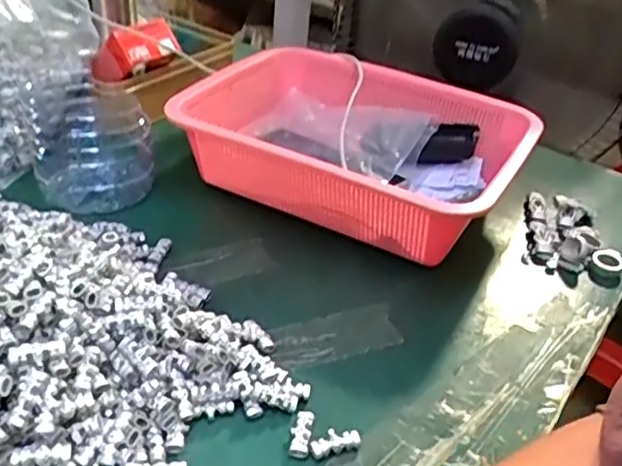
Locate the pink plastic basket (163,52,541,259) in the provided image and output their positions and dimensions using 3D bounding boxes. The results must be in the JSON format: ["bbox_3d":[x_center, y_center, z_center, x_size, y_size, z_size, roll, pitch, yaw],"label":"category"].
[{"bbox_3d":[0.038,-0.077,0.621,0.282,0.096,0.209,22,37,21],"label":"pink plastic basket"}]

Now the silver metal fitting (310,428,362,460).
[{"bbox_3d":[0.014,0.126,0.400,0.031,0.006,0.014,-10,37,-22],"label":"silver metal fitting"}]

